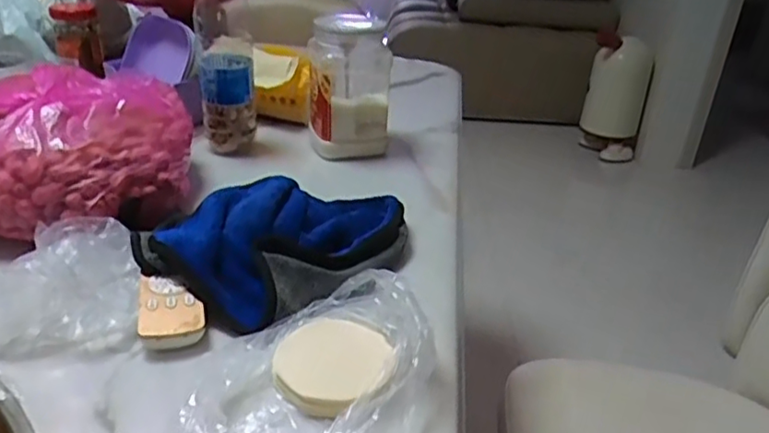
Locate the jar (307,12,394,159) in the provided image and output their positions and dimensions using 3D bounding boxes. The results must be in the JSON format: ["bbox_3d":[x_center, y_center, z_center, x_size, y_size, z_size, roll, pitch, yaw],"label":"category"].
[{"bbox_3d":[-0.040,-0.153,0.740,0.093,0.162,0.084,0,30,-5],"label":"jar"}]

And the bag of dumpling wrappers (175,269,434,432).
[{"bbox_3d":[-0.044,0.108,0.388,0.181,0.053,0.134,-23,38,-38],"label":"bag of dumpling wrappers"}]

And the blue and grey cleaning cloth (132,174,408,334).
[{"bbox_3d":[-0.089,0.010,0.550,0.176,0.044,0.228,22,35,30],"label":"blue and grey cleaning cloth"}]

